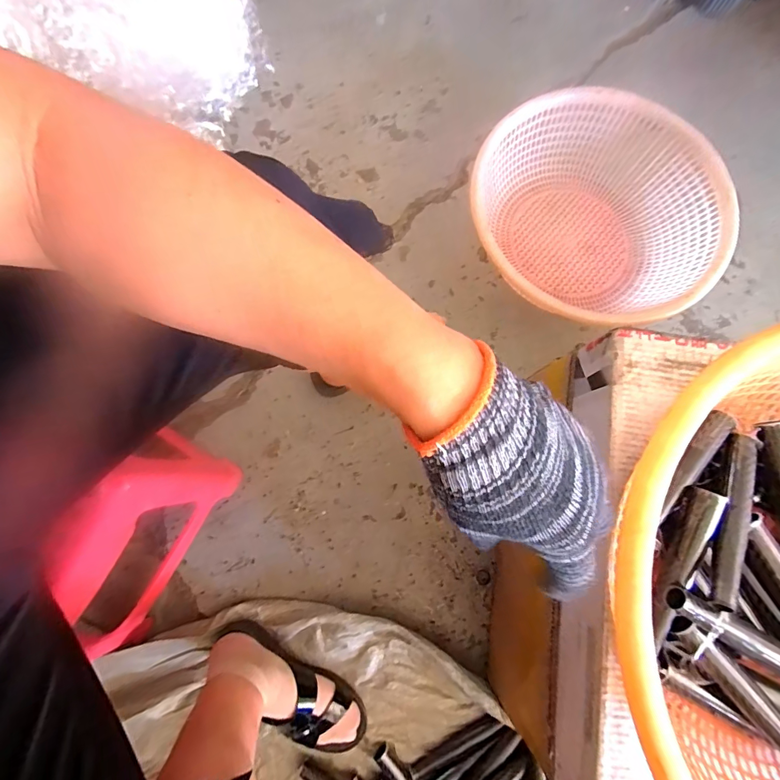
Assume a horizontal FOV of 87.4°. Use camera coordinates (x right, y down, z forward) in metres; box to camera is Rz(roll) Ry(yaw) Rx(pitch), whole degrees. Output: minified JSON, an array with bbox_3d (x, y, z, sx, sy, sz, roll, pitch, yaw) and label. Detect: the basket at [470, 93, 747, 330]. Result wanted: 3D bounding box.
[{"bbox_3d":[0.328,-0.290,0.689,0.393,0.136,0.375,0,79,-1],"label":"basket"}]

